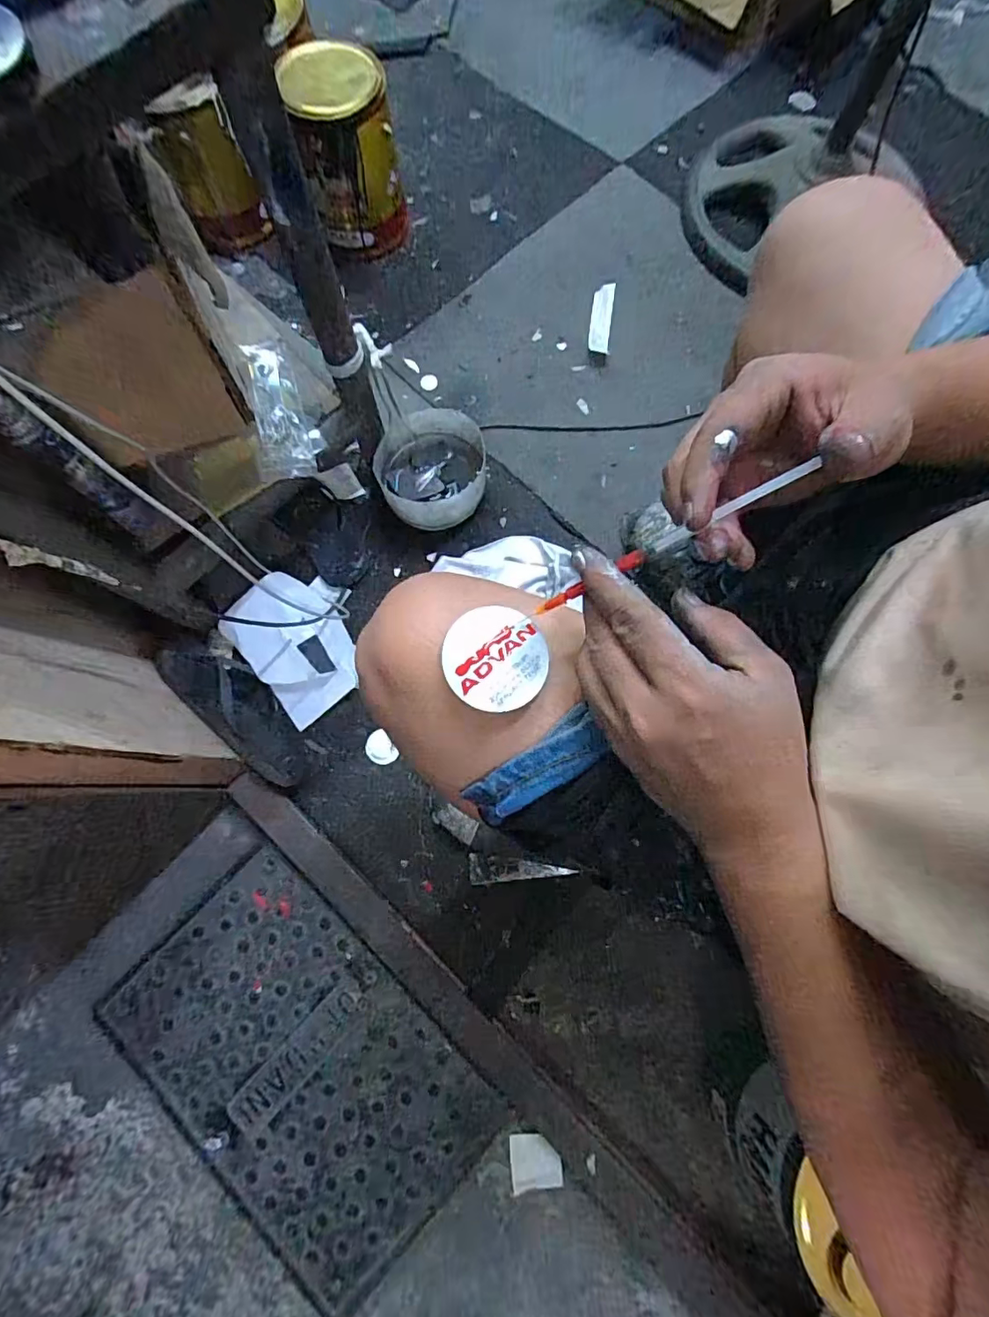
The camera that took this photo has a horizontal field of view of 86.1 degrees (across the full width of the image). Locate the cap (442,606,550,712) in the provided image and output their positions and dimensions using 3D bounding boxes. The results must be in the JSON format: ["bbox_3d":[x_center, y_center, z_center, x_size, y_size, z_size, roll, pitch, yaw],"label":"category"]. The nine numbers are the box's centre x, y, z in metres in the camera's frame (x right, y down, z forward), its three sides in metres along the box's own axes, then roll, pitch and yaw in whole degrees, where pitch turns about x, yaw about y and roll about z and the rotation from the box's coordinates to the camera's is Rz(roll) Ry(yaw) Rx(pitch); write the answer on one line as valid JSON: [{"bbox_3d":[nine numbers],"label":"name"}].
[{"bbox_3d":[0.001,-0.001,0.286,0.054,0.007,0.056,0,76,0],"label":"cap"}]

